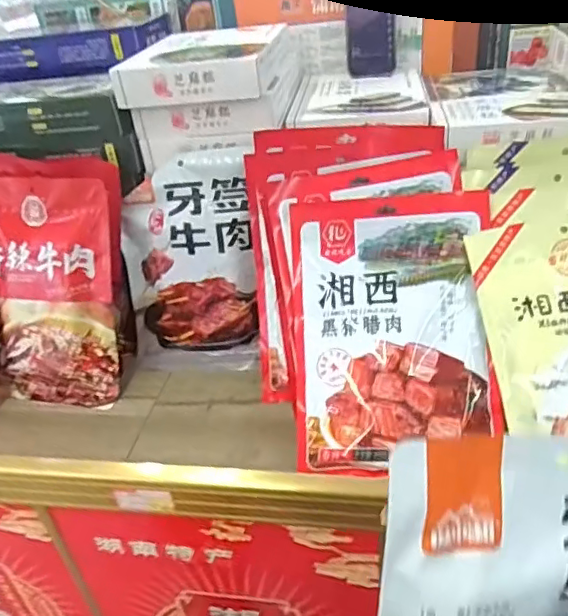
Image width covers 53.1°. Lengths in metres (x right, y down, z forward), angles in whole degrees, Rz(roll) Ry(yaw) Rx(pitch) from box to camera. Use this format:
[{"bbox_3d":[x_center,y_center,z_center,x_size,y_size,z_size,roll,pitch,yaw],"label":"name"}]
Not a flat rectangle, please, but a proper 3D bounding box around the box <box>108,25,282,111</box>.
[{"bbox_3d":[-0.095,-0.319,0.741,0.175,0.046,0.213,1,36,12],"label":"box"}]

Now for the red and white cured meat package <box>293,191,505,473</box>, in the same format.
[{"bbox_3d":[0.118,0.023,0.623,0.209,0.018,0.296,-2,80,9],"label":"red and white cured meat package"}]

